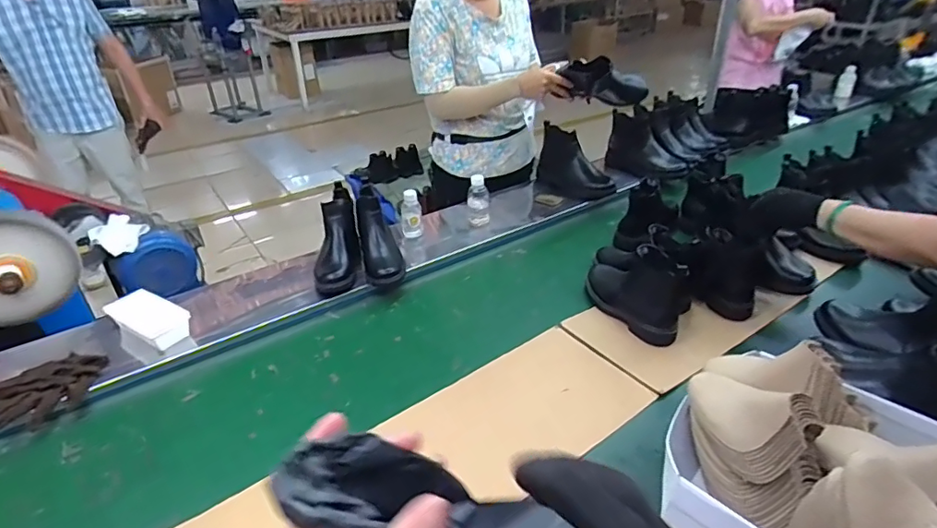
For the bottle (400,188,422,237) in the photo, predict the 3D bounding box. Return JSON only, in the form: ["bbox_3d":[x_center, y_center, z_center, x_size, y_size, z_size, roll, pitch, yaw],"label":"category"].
[{"bbox_3d":[-0.146,-0.128,1.318,0.049,0.120,0.044,-8,33,-9],"label":"bottle"}]

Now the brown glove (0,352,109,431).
[{"bbox_3d":[-0.714,0.220,0.893,0.176,0.051,0.106,-23,38,-30],"label":"brown glove"}]

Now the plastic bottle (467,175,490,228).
[{"bbox_3d":[0.026,-0.163,1.353,0.059,0.114,0.059,0,32,2],"label":"plastic bottle"}]

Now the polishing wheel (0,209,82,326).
[{"bbox_3d":[-0.997,0.027,1.132,0.256,0.237,0.070,-23,38,-30],"label":"polishing wheel"}]

